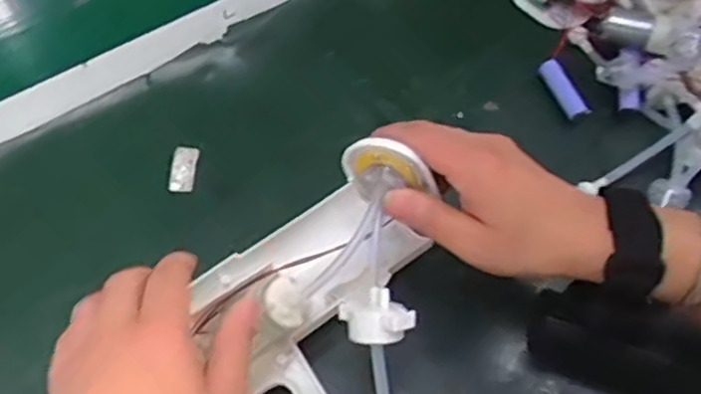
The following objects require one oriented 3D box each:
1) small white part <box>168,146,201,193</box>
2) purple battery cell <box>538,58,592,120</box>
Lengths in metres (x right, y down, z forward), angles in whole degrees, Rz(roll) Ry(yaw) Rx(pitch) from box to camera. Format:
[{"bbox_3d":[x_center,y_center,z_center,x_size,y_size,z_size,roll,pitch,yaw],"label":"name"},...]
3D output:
[{"bbox_3d":[-0.115,-0.020,0.488,0.019,0.004,0.034,4,59,3],"label":"small white part"},{"bbox_3d":[0.159,-0.082,0.525,0.014,0.013,0.051,-18,61,-9],"label":"purple battery cell"}]

